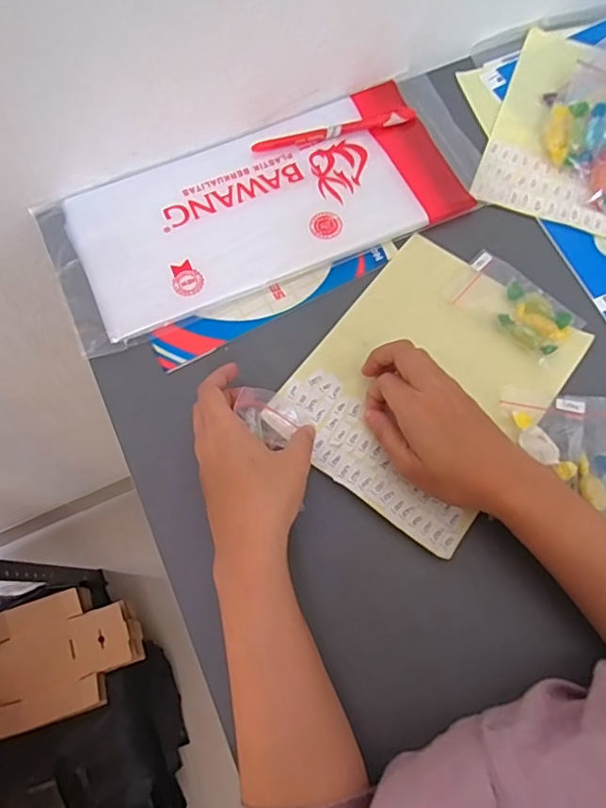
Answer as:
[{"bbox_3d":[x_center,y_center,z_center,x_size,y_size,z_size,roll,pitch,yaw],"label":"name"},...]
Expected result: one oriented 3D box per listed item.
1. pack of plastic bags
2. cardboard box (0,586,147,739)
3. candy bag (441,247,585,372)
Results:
[{"bbox_3d":[-0.029,-0.169,0.450,0.360,0.011,0.148,-24,72,-8],"label":"pack of plastic bags"},{"bbox_3d":[-0.489,0.472,0.978,0.351,0.045,0.211,-17,76,-11],"label":"cardboard box"},{"bbox_3d":[0.163,-0.076,0.414,0.096,0.009,0.057,43,76,14],"label":"candy bag"}]

